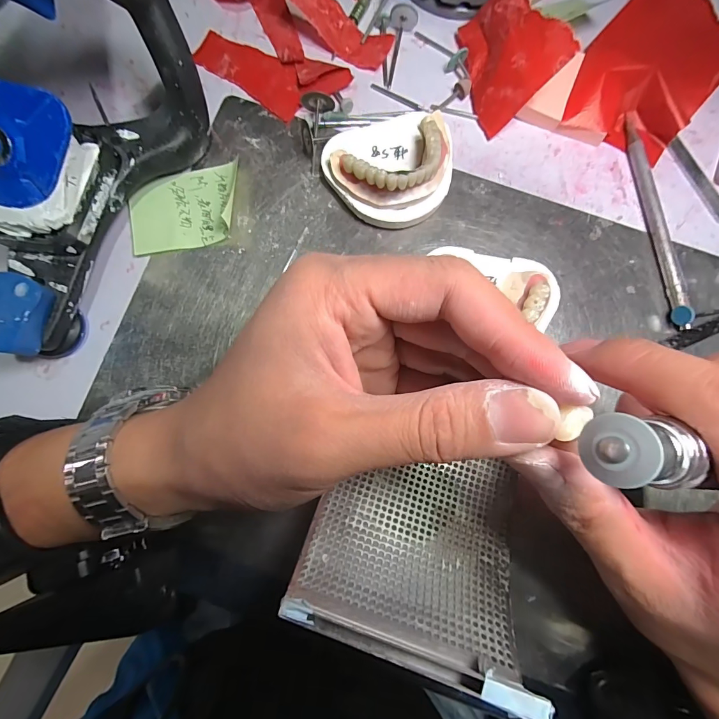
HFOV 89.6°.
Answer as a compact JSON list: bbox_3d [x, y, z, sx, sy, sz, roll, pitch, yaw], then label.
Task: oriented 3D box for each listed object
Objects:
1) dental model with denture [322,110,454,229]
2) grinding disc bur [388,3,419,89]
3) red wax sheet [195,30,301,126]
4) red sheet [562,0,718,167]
[{"bbox_3d":[0.020,-0.115,0.212,0.073,0.036,0.068,0,82,0],"label":"dental model with denture"},{"bbox_3d":[0.028,-0.204,0.236,0.017,0.014,0.047,5,82,1],"label":"grinding disc bur"},{"bbox_3d":[-0.070,-0.190,0.239,0.079,0.004,0.033,34,83,5],"label":"red wax sheet"},{"bbox_3d":[0.193,-0.192,0.233,0.080,0.019,0.138,41,84,5],"label":"red sheet"}]

